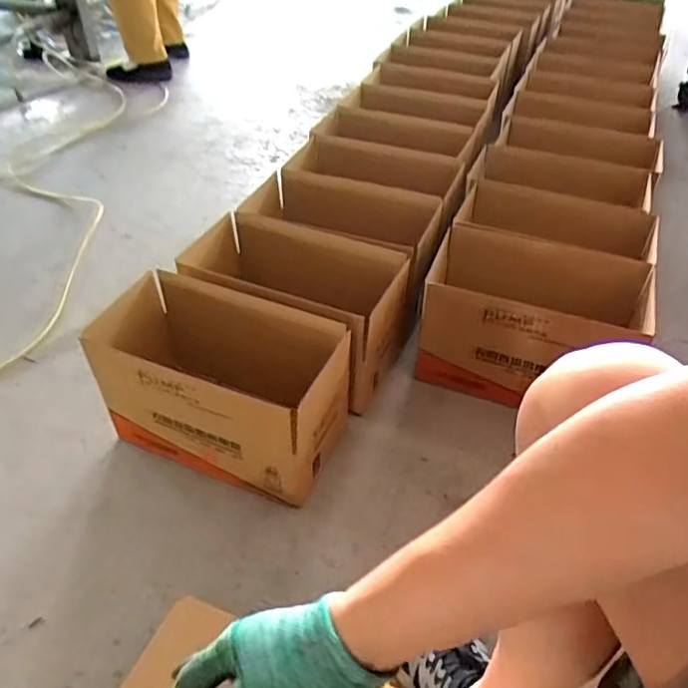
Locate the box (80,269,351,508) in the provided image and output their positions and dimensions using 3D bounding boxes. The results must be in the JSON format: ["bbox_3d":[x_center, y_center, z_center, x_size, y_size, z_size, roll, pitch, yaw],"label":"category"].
[{"bbox_3d":[-0.179,0.057,0.920,0.356,0.219,0.200,17,45,15],"label":"box"}]

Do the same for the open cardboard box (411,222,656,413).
[{"bbox_3d":[0.312,-0.027,1.041,0.349,0.229,0.211,13,45,11],"label":"open cardboard box"}]

